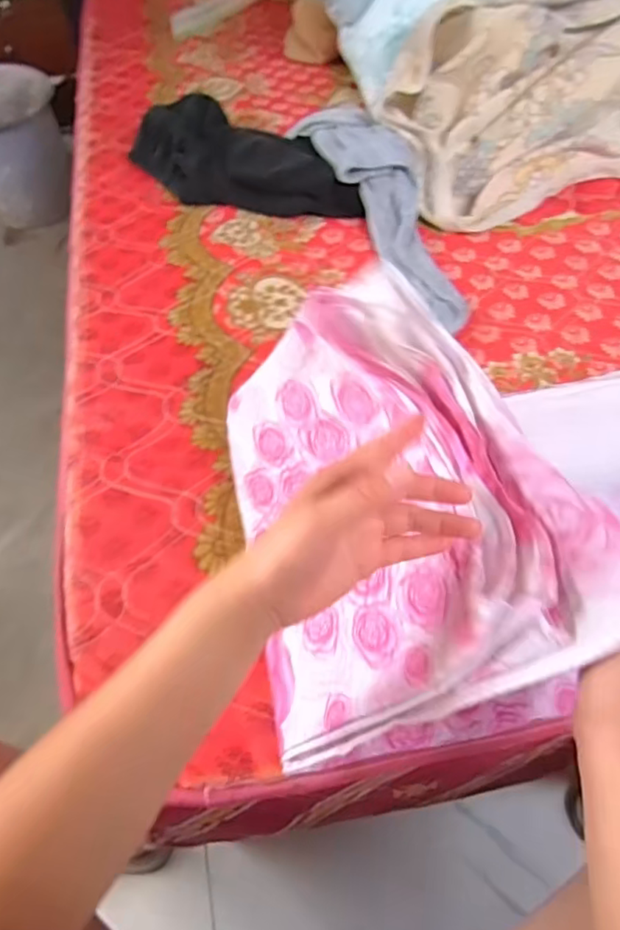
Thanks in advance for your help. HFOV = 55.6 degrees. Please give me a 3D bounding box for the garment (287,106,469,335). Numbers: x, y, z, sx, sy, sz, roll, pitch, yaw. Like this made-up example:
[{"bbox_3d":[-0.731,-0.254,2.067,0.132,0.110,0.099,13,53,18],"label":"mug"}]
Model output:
[{"bbox_3d":[0.109,-0.388,0.853,0.148,0.073,0.543,-20,56,-9],"label":"garment"}]

